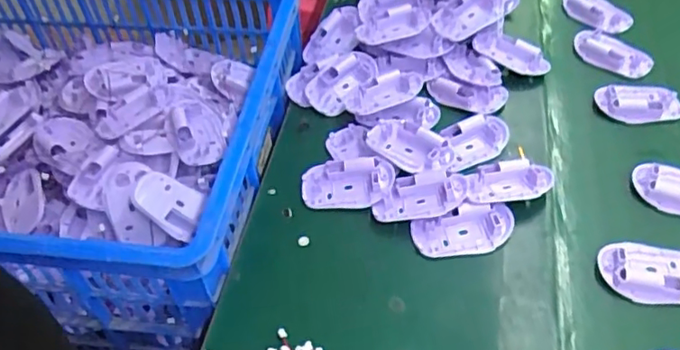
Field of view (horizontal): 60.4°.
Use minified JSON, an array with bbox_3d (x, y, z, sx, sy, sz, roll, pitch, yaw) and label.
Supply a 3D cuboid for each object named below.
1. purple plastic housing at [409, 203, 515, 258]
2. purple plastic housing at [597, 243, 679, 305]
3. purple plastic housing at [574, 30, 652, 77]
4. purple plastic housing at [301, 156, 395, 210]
[{"bbox_3d":[0.122,0.056,0.573,0.097,0.011,0.047,-14,73,2],"label":"purple plastic housing"},{"bbox_3d":[0.291,0.089,0.537,0.095,0.016,0.059,3,50,6],"label":"purple plastic housing"},{"bbox_3d":[0.345,-0.157,0.739,0.098,0.017,0.056,31,59,26],"label":"purple plastic housing"},{"bbox_3d":[0.008,0.010,0.619,0.095,0.028,0.052,-3,50,1],"label":"purple plastic housing"}]

